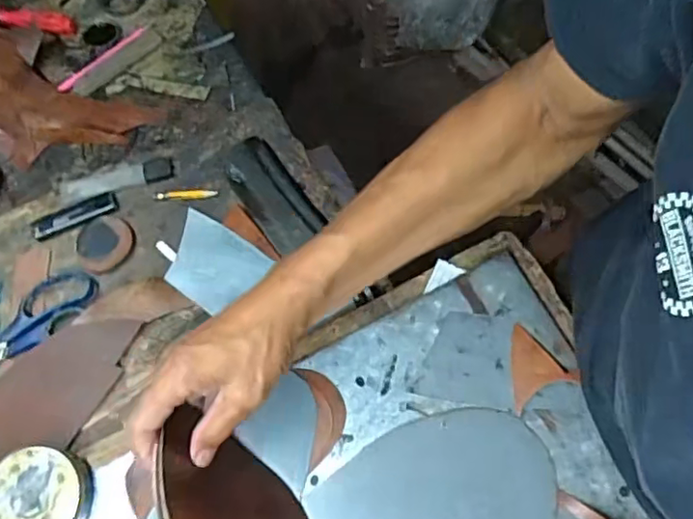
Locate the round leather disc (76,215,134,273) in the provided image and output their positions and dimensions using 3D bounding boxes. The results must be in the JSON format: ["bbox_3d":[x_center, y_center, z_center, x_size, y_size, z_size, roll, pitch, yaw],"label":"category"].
[{"bbox_3d":[-0.230,-0.016,0.580,0.053,0.012,0.054,0,65,-1],"label":"round leather disc"}]

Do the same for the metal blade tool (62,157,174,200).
[{"bbox_3d":[-0.230,-0.082,0.612,0.109,0.005,0.028,-15,69,-1],"label":"metal blade tool"}]

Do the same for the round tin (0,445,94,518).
[{"bbox_3d":[-0.236,0.185,0.466,0.076,0.031,0.073,0,65,-1],"label":"round tin"}]

